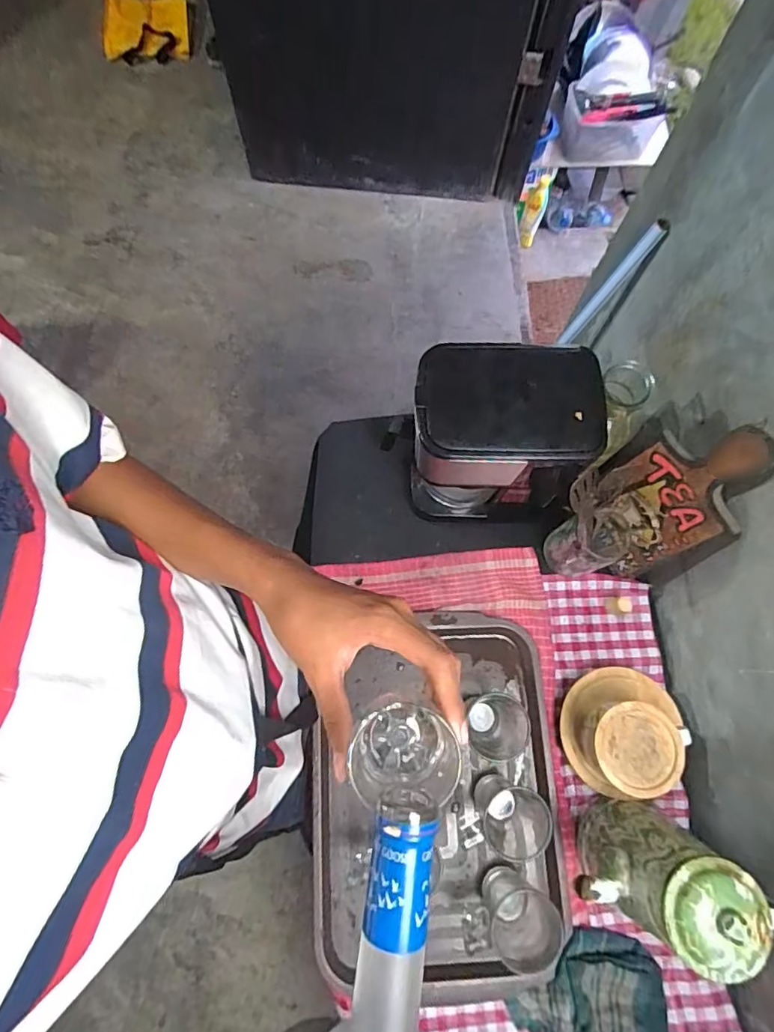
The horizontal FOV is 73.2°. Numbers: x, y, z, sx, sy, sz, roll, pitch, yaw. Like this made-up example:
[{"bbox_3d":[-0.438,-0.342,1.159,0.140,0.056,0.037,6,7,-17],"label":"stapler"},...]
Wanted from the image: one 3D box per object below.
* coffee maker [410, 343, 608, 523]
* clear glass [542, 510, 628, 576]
[{"bbox_3d":[0.135,-0.090,0.667,0.209,0.263,0.138,-2,74,-2],"label":"coffee maker"},{"bbox_3d":[0.274,0.032,0.708,0.088,0.129,0.074,-34,77,-10],"label":"clear glass"}]

